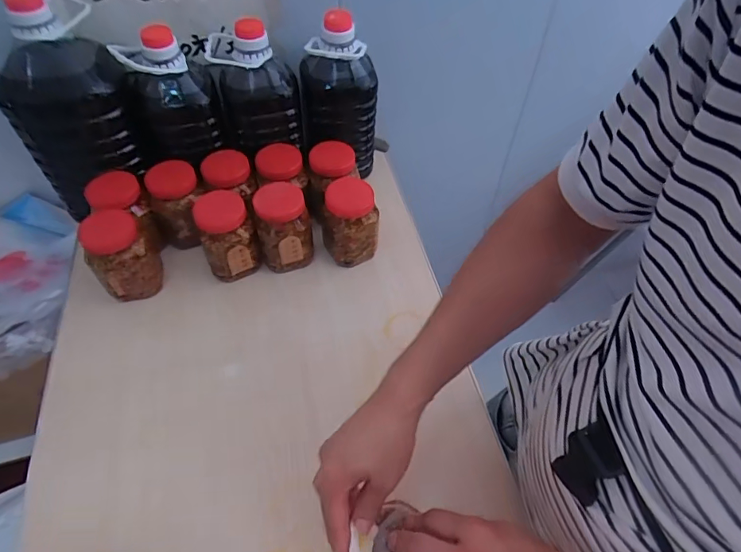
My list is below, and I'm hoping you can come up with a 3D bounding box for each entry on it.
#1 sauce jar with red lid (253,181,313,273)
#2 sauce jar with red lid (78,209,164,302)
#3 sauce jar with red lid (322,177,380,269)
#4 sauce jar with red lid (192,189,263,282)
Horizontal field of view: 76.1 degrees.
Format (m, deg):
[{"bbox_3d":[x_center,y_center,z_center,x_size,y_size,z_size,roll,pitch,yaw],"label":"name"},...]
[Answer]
[{"bbox_3d":[-0.129,-0.070,0.712,0.075,0.123,0.072,1,52,-1],"label":"sauce jar with red lid"},{"bbox_3d":[-0.344,-0.028,0.666,0.078,0.115,0.068,-16,54,-14],"label":"sauce jar with red lid"},{"bbox_3d":[-0.031,-0.086,0.713,0.079,0.130,0.069,-21,55,-16],"label":"sauce jar with red lid"},{"bbox_3d":[-0.208,-0.058,0.692,0.076,0.119,0.068,-22,56,-18],"label":"sauce jar with red lid"}]

